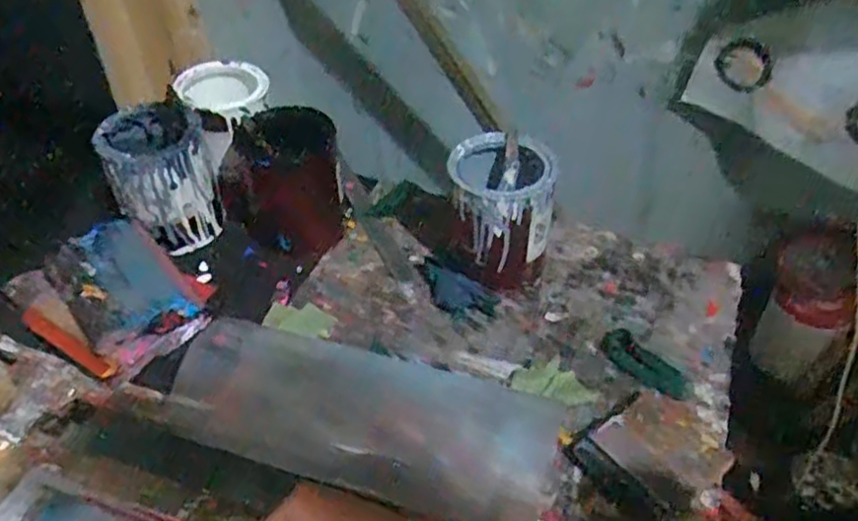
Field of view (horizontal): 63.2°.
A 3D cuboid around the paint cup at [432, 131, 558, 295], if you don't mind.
[{"bbox_3d":[0.072,-0.049,0.750,0.114,0.138,0.094,8,43,11],"label":"paint cup"}]

